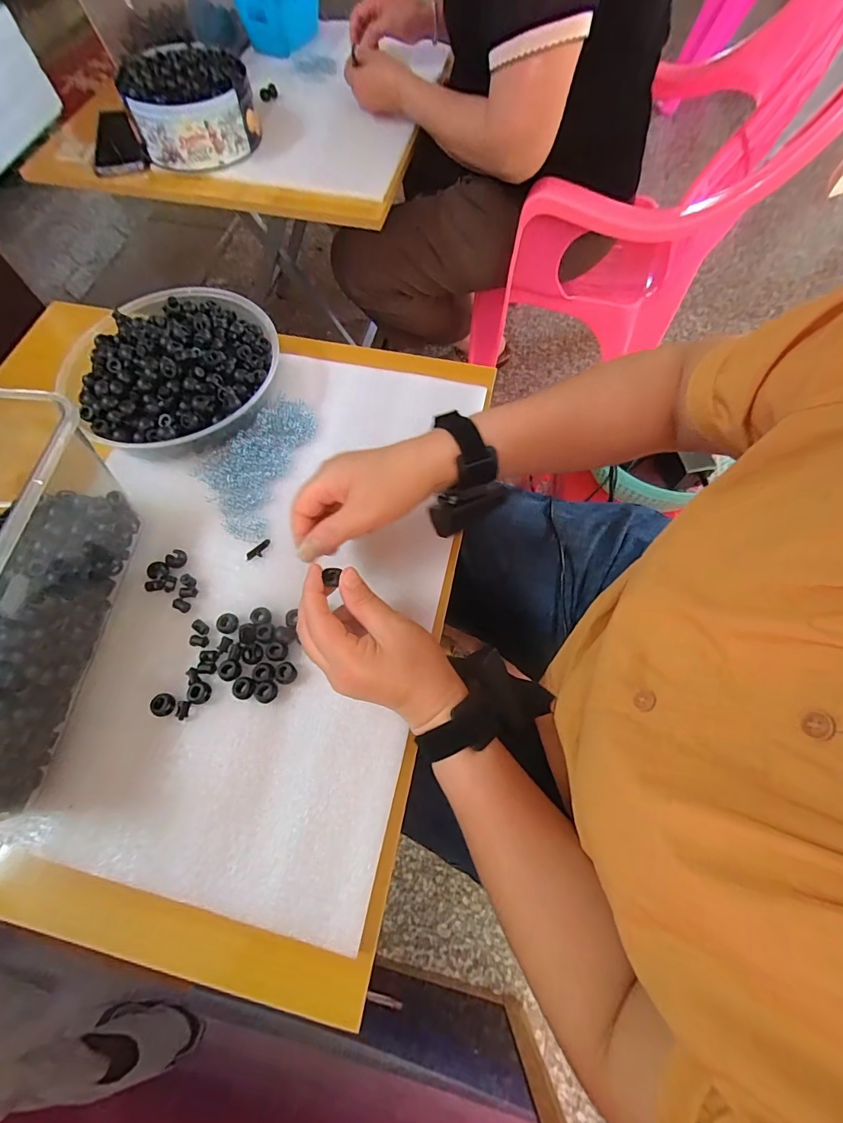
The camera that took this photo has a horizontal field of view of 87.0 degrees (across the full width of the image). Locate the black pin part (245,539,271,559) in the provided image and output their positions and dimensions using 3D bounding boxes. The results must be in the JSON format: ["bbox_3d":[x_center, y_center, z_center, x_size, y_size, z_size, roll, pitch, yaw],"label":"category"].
[{"bbox_3d":[-0.156,-0.011,0.425,0.027,0.004,0.012,-37,71,-14],"label":"black pin part"}]

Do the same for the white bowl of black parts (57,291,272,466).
[{"bbox_3d":[-0.272,-0.212,0.484,0.218,0.058,0.216,0,67,1],"label":"white bowl of black parts"}]

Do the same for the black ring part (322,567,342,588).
[{"bbox_3d":[-0.065,0.012,0.339,0.011,0.011,0.015,9,86,20],"label":"black ring part"}]

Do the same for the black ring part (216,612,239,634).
[{"bbox_3d":[-0.172,0.055,0.393,0.019,0.007,0.017,27,70,12],"label":"black ring part"}]

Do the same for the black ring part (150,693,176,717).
[{"bbox_3d":[-0.212,0.118,0.366,0.016,0.012,0.018,8,67,5],"label":"black ring part"}]

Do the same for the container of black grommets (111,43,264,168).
[{"bbox_3d":[-0.344,-0.679,0.678,0.176,0.102,0.145,-21,68,-8],"label":"container of black grommets"}]

